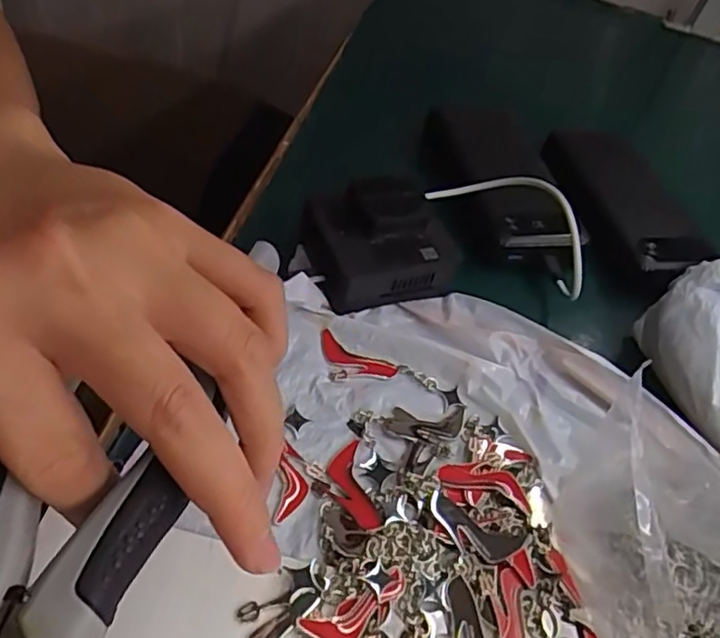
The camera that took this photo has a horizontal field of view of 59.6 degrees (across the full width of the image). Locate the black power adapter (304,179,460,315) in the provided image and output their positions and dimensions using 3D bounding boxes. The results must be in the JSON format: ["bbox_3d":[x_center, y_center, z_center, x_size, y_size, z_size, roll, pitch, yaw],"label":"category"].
[{"bbox_3d":[0.011,-0.048,0.371,0.081,0.044,0.068,-13,54,-23],"label":"black power adapter"}]

